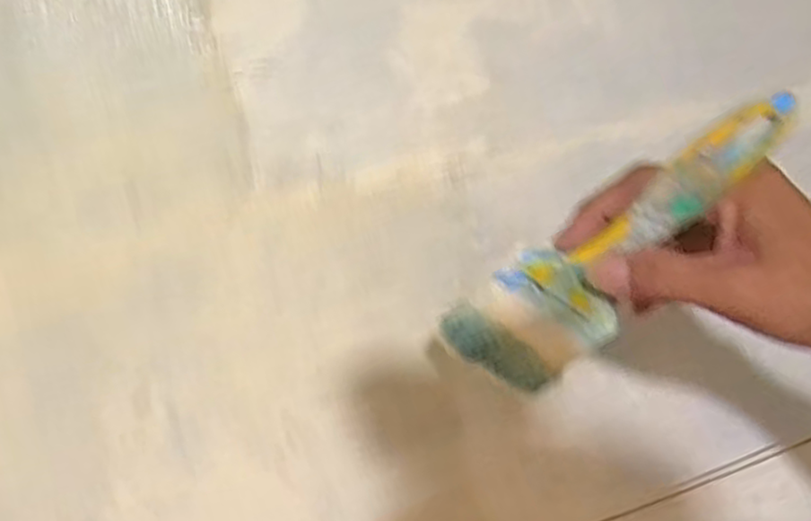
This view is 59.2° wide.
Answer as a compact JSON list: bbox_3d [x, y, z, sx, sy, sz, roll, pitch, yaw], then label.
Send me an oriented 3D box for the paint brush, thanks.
[{"bbox_3d":[0.099,0.001,0.328,0.188,0.059,0.019,-41,13,36],"label":"paint brush"}]

